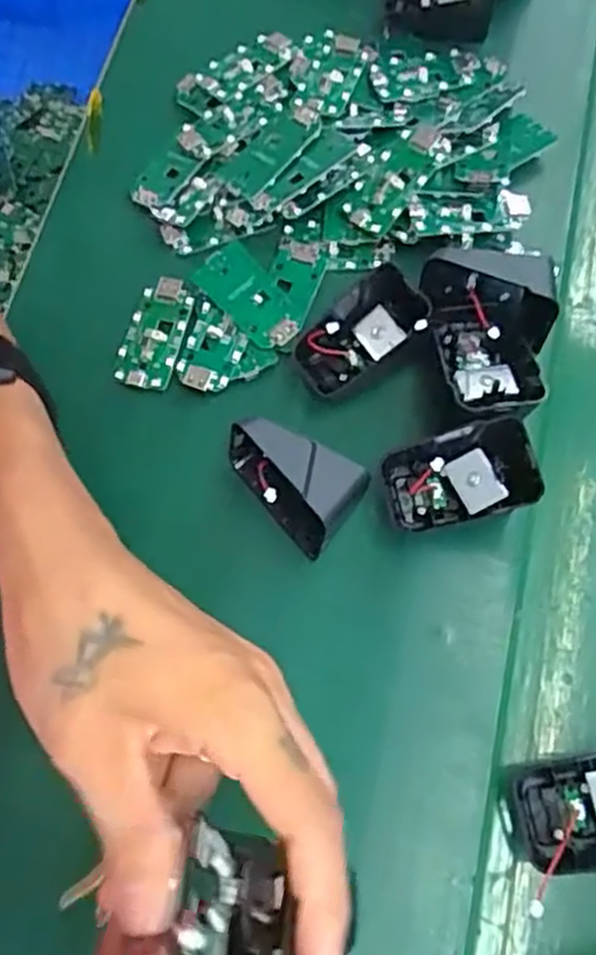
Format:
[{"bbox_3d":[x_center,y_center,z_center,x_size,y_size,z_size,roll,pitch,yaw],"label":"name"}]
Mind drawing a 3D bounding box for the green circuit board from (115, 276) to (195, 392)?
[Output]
[{"bbox_3d":[-0.077,-0.077,0.416,0.031,0.007,0.062,12,71,4],"label":"green circuit board"}]

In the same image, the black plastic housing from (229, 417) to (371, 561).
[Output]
[{"bbox_3d":[-0.005,0.001,0.372,0.066,0.034,0.041,34,74,11],"label":"black plastic housing"}]

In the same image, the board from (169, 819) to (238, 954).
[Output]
[{"bbox_3d":[-0.029,0.139,0.237,0.018,0.014,0.060,5,84,1],"label":"board"}]

